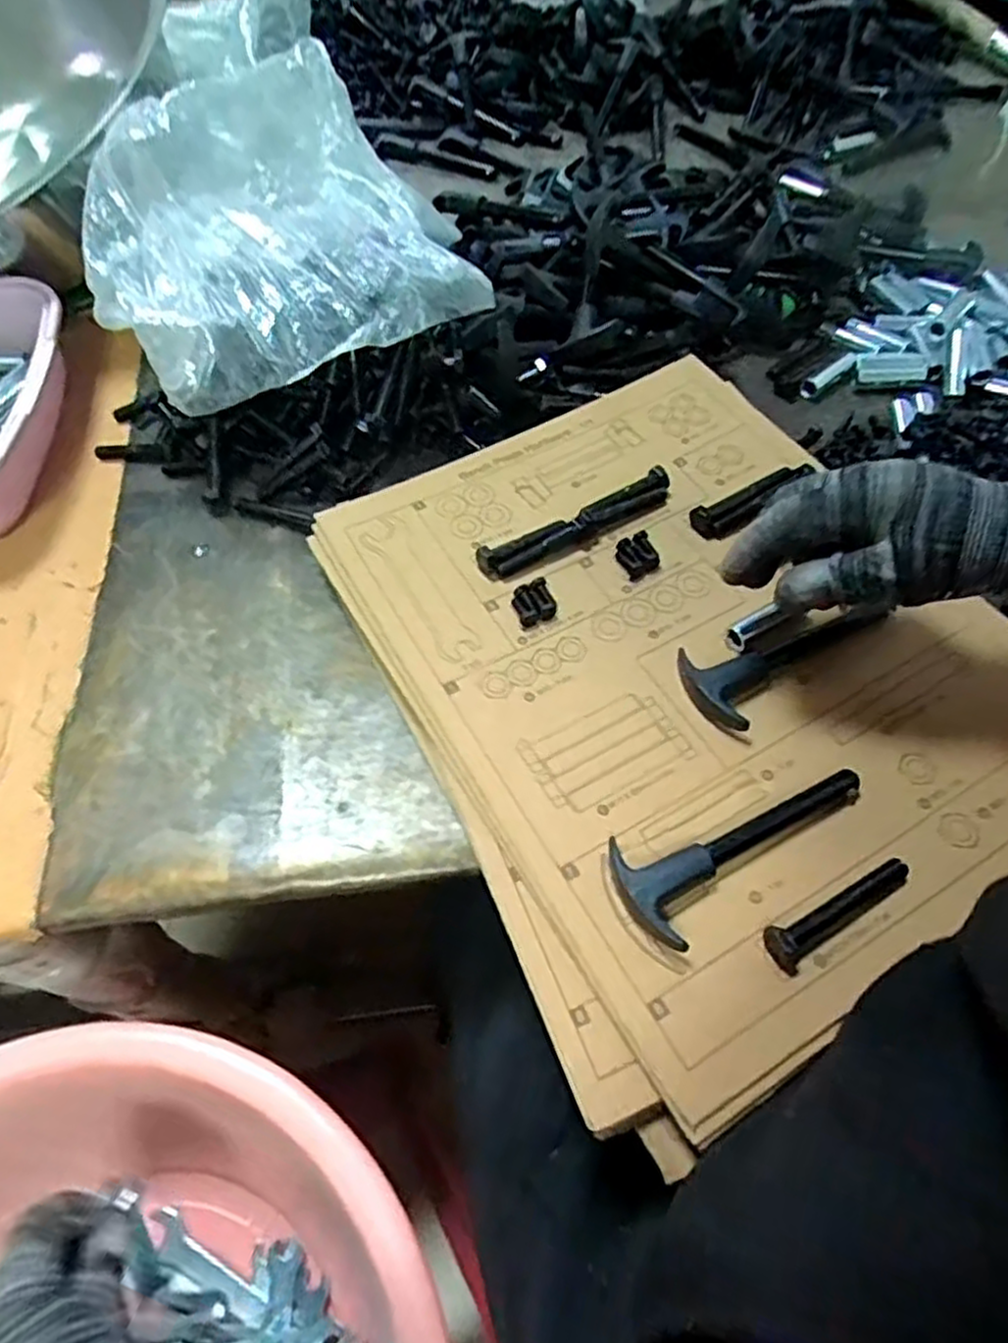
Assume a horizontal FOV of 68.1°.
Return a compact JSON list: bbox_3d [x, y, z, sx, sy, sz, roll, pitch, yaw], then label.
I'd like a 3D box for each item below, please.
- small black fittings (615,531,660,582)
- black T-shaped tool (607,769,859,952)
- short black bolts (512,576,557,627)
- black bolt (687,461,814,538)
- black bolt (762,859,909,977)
[{"bbox_3d":[0.080,-0.070,0.444,0.022,0.007,0.027,-20,60,-11],"label":"small black fittings"},{"bbox_3d":[0.111,0.076,0.344,0.129,0.019,0.051,-25,61,-14],"label":"black T-shaped tool"},{"bbox_3d":[0.017,-0.040,0.427,0.023,0.006,0.028,-20,60,-11],"label":"short black bolts"},{"bbox_3d":[0.153,-0.106,0.459,0.083,0.016,0.021,-30,63,-16],"label":"black bolt"},{"bbox_3d":[0.147,0.103,0.328,0.075,0.013,0.019,-30,63,-16],"label":"black bolt"}]

